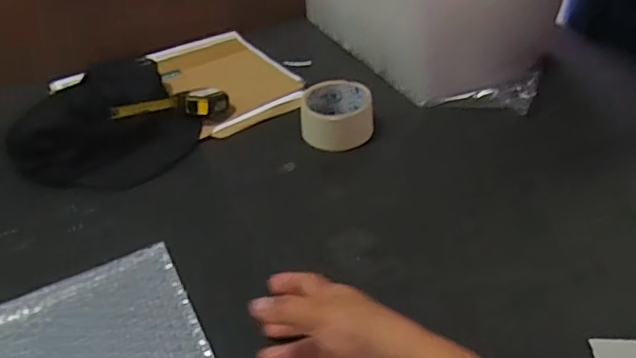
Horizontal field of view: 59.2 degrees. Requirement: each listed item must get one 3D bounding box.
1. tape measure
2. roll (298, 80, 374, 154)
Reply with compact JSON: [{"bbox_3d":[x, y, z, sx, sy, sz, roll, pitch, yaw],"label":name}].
[{"bbox_3d":[-0.184,-0.093,0.699,0.149,0.028,0.049,-11,37,-29],"label":"tape measure"},{"bbox_3d":[0.023,-0.079,0.692,0.086,0.051,0.090,-3,38,2],"label":"roll"}]

